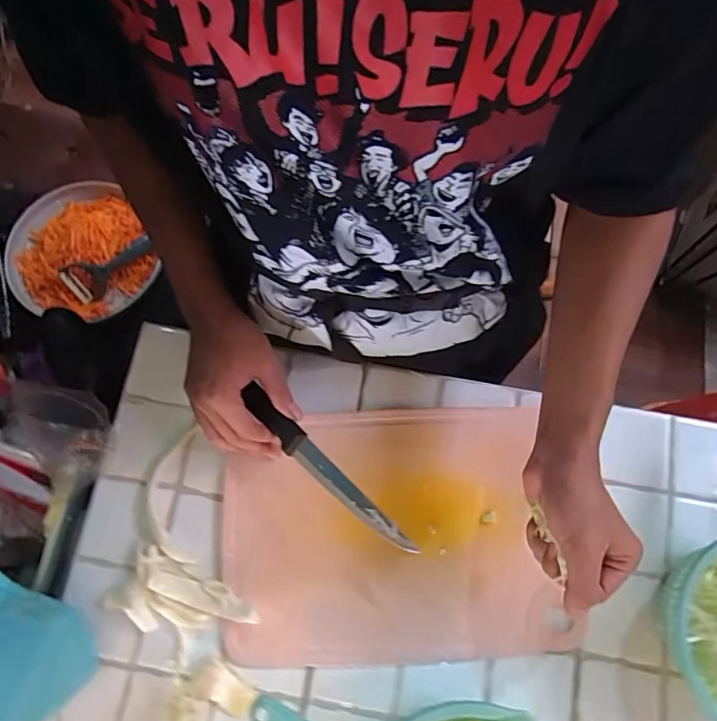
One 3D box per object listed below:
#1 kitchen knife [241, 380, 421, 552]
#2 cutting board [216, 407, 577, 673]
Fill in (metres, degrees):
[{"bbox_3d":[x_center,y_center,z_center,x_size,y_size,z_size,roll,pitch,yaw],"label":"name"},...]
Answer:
[{"bbox_3d":[-0.031,0.099,0.449,0.202,0.019,0.022,41,78,15],"label":"kitchen knife"},{"bbox_3d":[0.027,0.170,0.492,0.314,0.015,0.237,-4,76,-3],"label":"cutting board"}]

